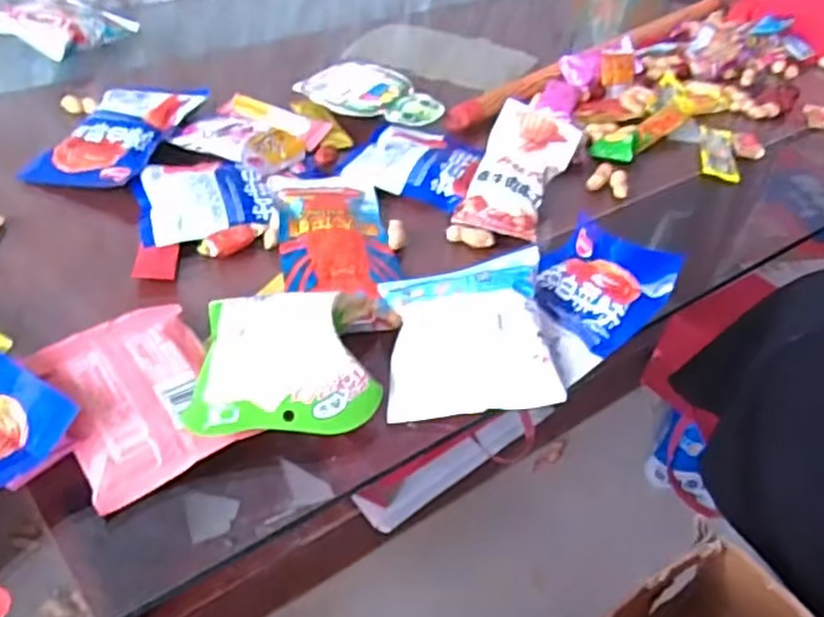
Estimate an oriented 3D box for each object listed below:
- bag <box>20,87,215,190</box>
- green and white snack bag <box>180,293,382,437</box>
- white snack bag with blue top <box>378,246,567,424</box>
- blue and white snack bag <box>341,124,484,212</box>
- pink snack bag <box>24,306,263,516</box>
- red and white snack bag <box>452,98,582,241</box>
[{"bbox_3d":[-0.287,-0.170,0.702,0.107,0.033,0.165,15,44,9],"label":"bag"},{"bbox_3d":[-0.085,0.027,0.487,0.116,0.046,0.116,0,44,-7],"label":"green and white snack bag"},{"bbox_3d":[0.040,0.015,0.512,0.112,0.051,0.112,1,44,-5],"label":"white snack bag with blue top"},{"bbox_3d":[0.007,-0.145,0.712,0.119,0.016,0.113,17,44,11],"label":"blue and white snack bag"},{"bbox_3d":[-0.183,0.054,0.479,0.100,0.020,0.142,-24,51,-28],"label":"pink snack bag"},{"bbox_3d":[0.101,-0.126,0.670,0.079,0.025,0.138,25,72,1],"label":"red and white snack bag"}]

